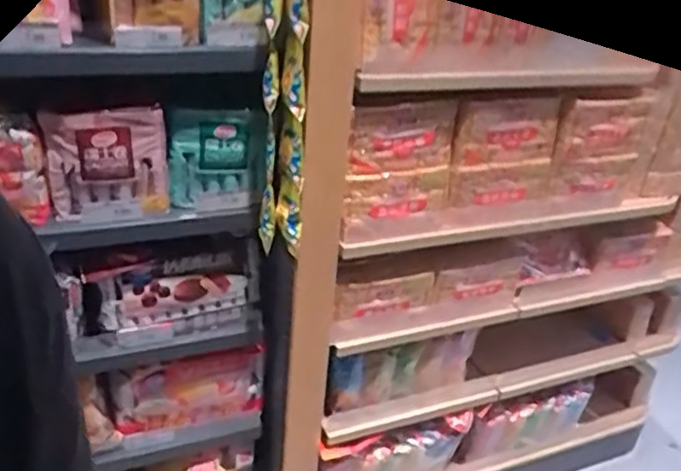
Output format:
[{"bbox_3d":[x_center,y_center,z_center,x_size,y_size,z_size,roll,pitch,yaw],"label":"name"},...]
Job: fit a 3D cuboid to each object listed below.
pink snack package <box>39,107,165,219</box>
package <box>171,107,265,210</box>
[{"bbox_3d":[-0.368,-0.112,1.071,0.178,0.173,0.031,-3,29,-14],"label":"pink snack package"},{"bbox_3d":[-0.204,-0.124,1.127,0.153,0.169,0.041,5,28,-1],"label":"package"}]

